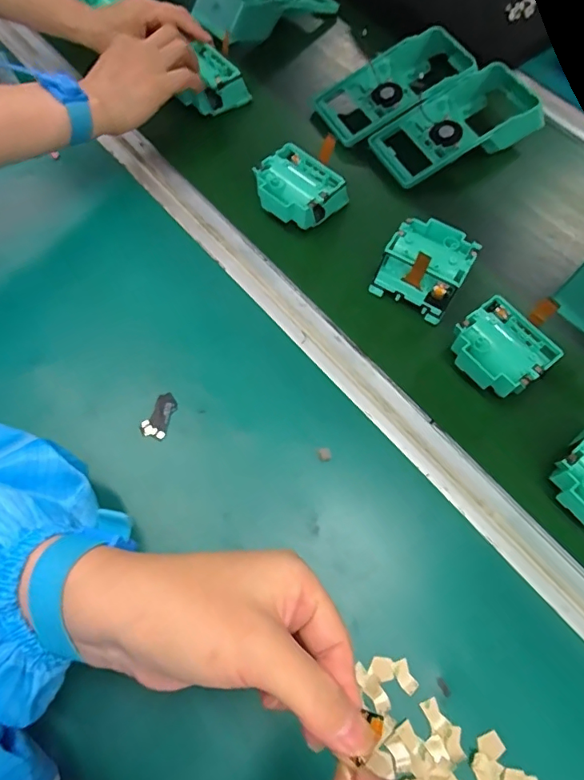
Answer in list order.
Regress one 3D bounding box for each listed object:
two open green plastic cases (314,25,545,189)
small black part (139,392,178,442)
[{"bbox_3d":[0.156,-0.328,0.548,0.209,0.059,0.170,-21,65,-15],"label":"two open green plastic cases"},{"bbox_3d":[-0.107,0.021,0.389,0.019,0.008,0.038,17,61,6],"label":"small black part"}]

